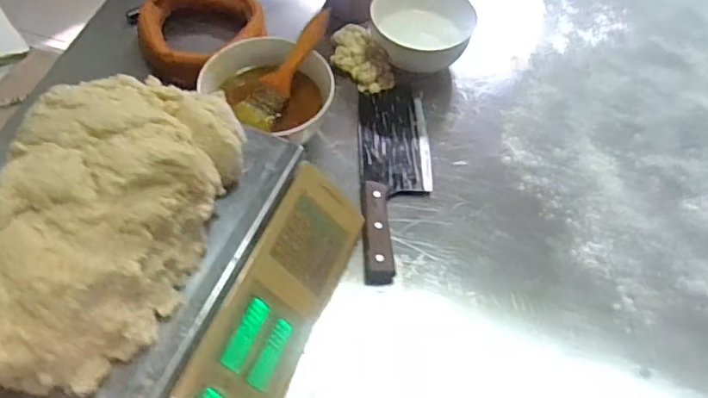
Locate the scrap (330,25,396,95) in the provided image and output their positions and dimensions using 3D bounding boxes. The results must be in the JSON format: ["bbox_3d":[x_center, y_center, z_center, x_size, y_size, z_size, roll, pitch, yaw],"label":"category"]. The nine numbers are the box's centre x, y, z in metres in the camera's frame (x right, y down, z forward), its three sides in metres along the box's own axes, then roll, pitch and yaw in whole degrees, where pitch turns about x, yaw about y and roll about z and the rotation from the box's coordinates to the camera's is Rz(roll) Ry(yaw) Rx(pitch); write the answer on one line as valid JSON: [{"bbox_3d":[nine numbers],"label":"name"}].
[{"bbox_3d":[0.007,-0.187,0.758,0.059,0.028,0.109,-26,61,-21],"label":"scrap"}]

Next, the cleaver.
[{"bbox_3d":[0.050,-0.034,0.666,0.084,0.019,0.279,1,55,-4],"label":"cleaver"}]

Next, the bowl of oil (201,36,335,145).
[{"bbox_3d":[-0.105,-0.113,0.671,0.140,0.079,0.142,2,55,-3],"label":"bowl of oil"}]

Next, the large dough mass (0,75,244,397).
[{"bbox_3d":[-0.196,0.007,0.433,0.147,0.092,0.274,17,57,7],"label":"large dough mass"}]

